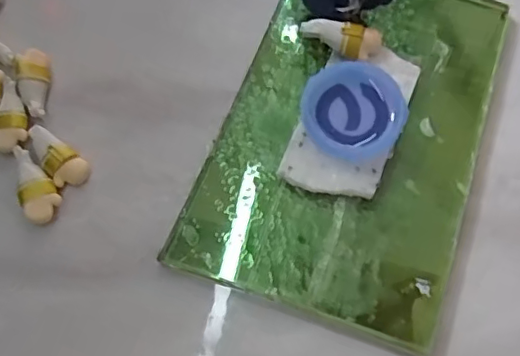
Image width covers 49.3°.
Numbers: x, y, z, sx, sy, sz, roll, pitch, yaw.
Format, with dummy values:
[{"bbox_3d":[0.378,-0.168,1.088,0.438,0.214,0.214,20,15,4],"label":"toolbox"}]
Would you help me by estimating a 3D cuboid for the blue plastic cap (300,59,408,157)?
[{"bbox_3d":[0.025,-0.018,0.150,0.027,0.005,0.026,-1,70,1],"label":"blue plastic cap"}]

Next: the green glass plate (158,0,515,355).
[{"bbox_3d":[0.025,-0.014,0.152,0.067,0.010,0.101,19,72,8],"label":"green glass plate"}]

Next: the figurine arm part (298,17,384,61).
[{"bbox_3d":[0.022,-0.037,0.154,0.021,0.008,0.007,9,71,5],"label":"figurine arm part"}]

